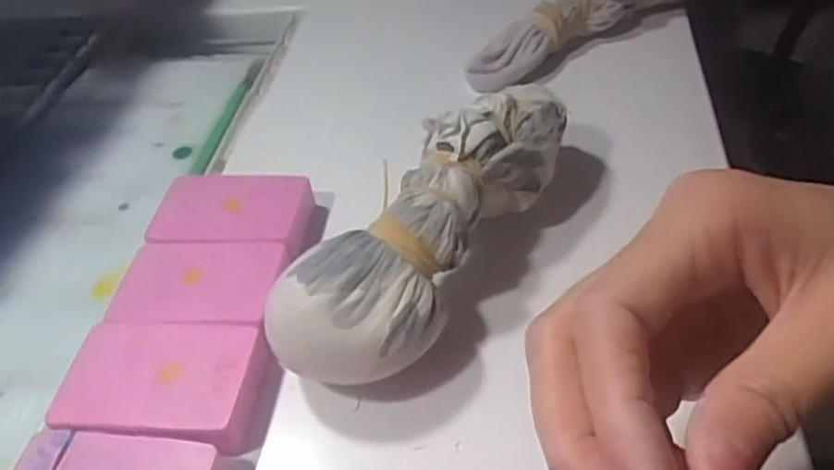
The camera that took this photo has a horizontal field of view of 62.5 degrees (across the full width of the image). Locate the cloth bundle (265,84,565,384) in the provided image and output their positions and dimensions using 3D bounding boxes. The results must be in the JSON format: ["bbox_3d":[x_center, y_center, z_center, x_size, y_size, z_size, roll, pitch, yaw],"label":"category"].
[{"bbox_3d":[0.009,-0.003,0.281,0.056,0.051,0.163,25,53,28],"label":"cloth bundle"}]

